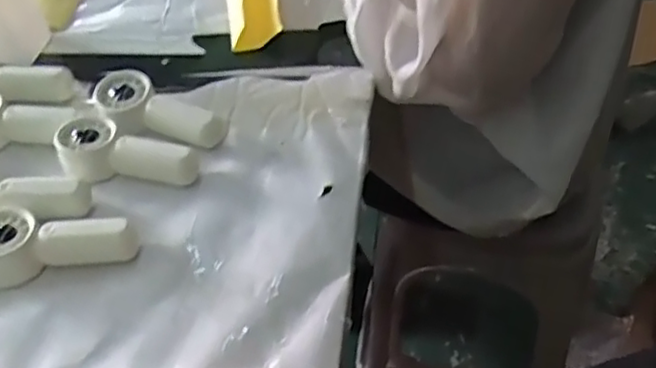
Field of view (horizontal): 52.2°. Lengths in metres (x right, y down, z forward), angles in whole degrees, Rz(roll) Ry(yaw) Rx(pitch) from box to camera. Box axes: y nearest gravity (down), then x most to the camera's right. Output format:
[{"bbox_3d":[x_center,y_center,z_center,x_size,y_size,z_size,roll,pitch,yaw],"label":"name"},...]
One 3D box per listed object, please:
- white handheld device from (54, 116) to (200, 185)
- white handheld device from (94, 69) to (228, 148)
[{"bbox_3d":[-0.156,-0.023,0.523,0.108,0.034,0.051,9,49,15],"label":"white handheld device"},{"bbox_3d":[-0.142,-0.056,0.551,0.113,0.037,0.054,24,53,26],"label":"white handheld device"}]

